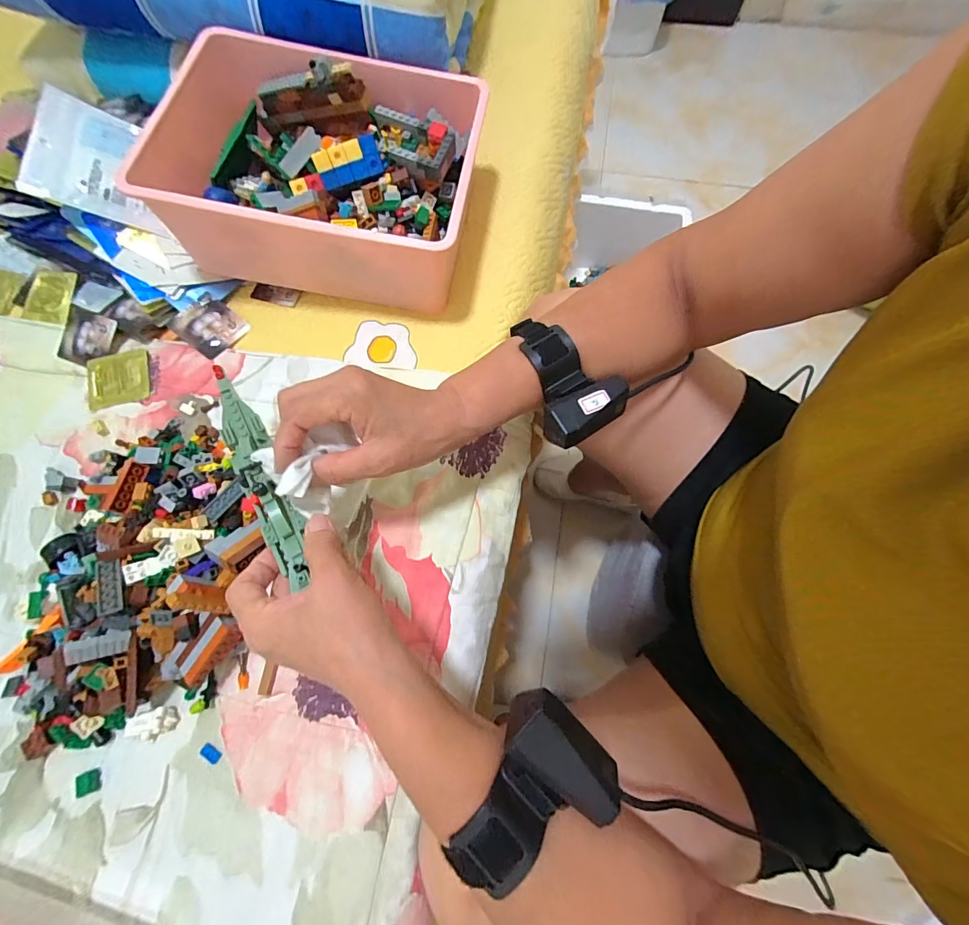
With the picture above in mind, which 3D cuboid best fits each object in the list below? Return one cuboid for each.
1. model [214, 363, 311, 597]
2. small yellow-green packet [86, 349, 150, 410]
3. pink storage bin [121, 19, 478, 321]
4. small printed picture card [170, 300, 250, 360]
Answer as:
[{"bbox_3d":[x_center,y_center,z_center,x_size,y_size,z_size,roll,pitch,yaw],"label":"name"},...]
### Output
[{"bbox_3d":[-0.167,0.001,0.296,0.029,0.022,0.194,-30,70,-8],"label":"model"},{"bbox_3d":[-0.400,-0.092,0.442,0.068,0.006,0.062,-14,71,-3],"label":"small yellow-green packet"},{"bbox_3d":[-0.166,-0.312,0.446,0.310,0.125,0.241,7,72,4],"label":"pink storage bin"},{"bbox_3d":[-0.310,-0.154,0.459,0.065,0.008,0.059,41,75,0],"label":"small printed picture card"}]

